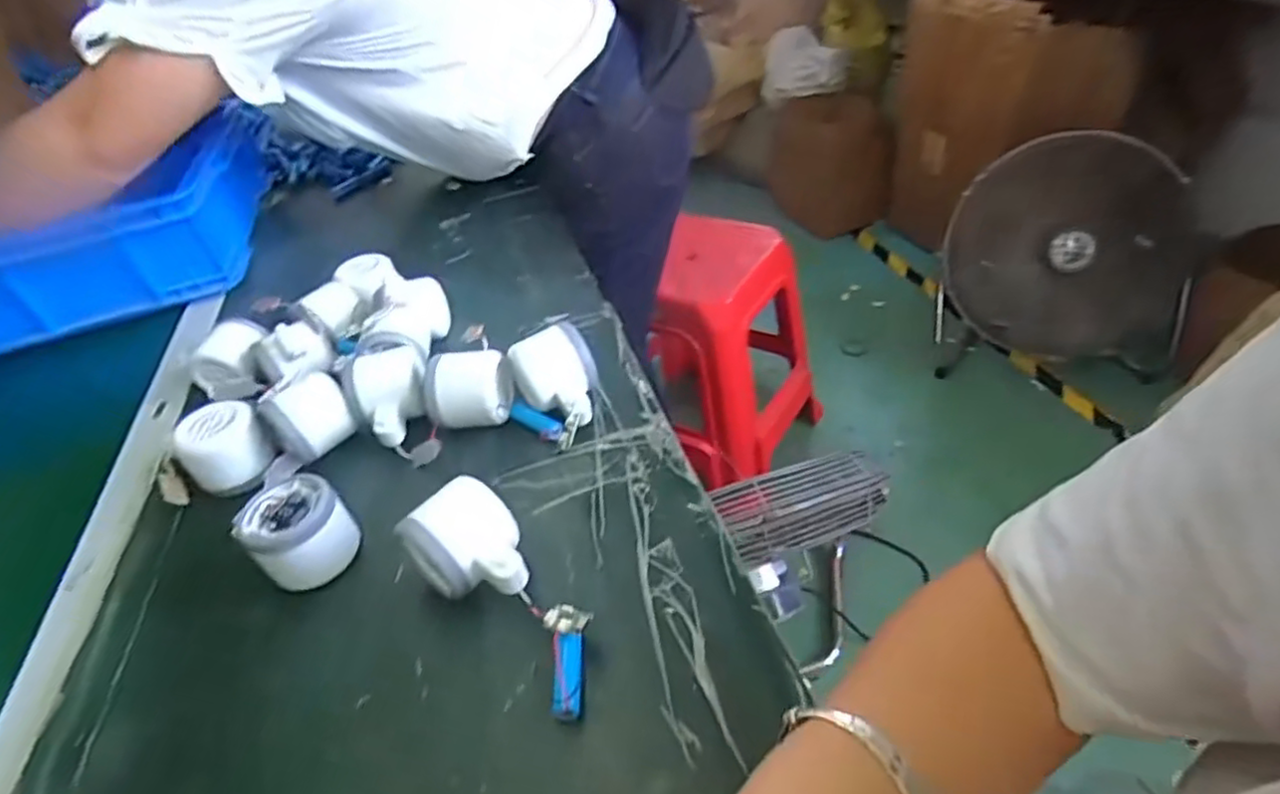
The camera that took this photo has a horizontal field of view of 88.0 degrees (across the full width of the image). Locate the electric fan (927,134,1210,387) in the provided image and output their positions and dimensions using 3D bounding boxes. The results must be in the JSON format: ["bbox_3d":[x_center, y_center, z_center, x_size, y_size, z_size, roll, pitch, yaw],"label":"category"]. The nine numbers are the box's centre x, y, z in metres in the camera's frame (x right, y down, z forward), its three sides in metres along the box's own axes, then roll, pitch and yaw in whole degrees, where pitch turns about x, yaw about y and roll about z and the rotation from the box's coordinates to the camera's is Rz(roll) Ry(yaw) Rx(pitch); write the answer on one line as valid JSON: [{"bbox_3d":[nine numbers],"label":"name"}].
[{"bbox_3d":[0.897,-0.308,1.429,0.466,0.491,0.277,-1,23,13],"label":"electric fan"}]

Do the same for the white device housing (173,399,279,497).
[{"bbox_3d":[-0.324,0.045,0.522,0.062,0.059,0.057,-37,46,-27],"label":"white device housing"}]

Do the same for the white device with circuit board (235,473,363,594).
[{"bbox_3d":[-0.226,0.090,0.442,0.060,0.051,0.060,-7,40,6],"label":"white device with circuit board"}]

